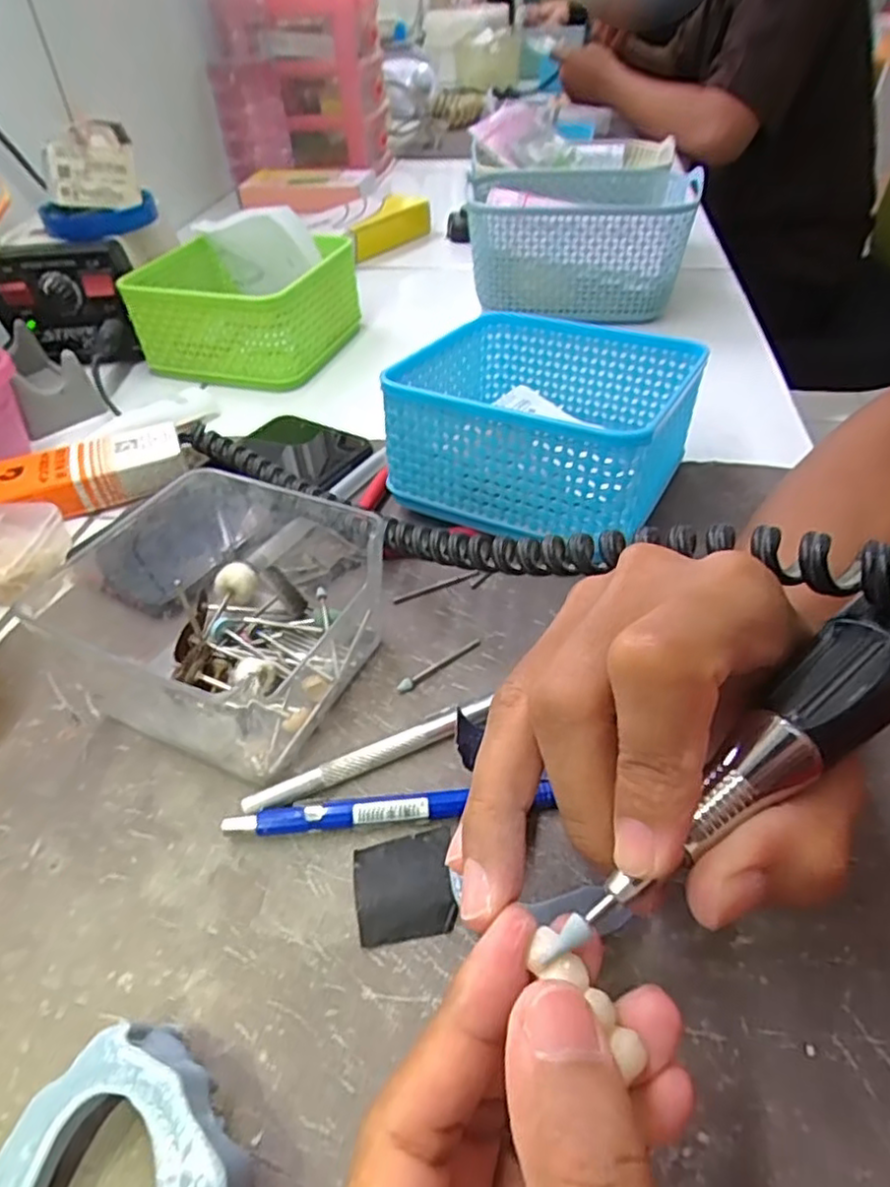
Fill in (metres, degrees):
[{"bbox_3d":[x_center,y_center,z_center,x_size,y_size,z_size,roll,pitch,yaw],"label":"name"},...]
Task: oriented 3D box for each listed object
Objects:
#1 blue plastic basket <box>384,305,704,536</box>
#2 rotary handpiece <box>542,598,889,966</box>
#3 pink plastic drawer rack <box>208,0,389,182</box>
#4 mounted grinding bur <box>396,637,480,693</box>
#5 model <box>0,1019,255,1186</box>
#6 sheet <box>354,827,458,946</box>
[{"bbox_3d":[0.050,-0.089,0.345,0.128,0.072,0.132,20,48,21],"label":"blue plastic basket"},{"bbox_3d":[0.096,0.013,0.152,0.188,0.023,0.025,-38,53,-13],"label":"rotary handpiece"},{"bbox_3d":[-0.182,-0.656,0.857,0.180,0.208,0.178,2,44,6],"label":"pink plastic drawer rack"},{"bbox_3d":[-0.003,0.028,0.277,0.042,0.004,0.006,-31,51,-26],"label":"mounted grinding bur"},{"bbox_3d":[-0.075,0.132,0.159,0.062,0.025,0.046,-3,44,-1],"label":"model"},{"bbox_3d":[-0.013,0.092,0.212,0.030,0.004,0.032,-7,45,-5],"label":"sheet"}]

